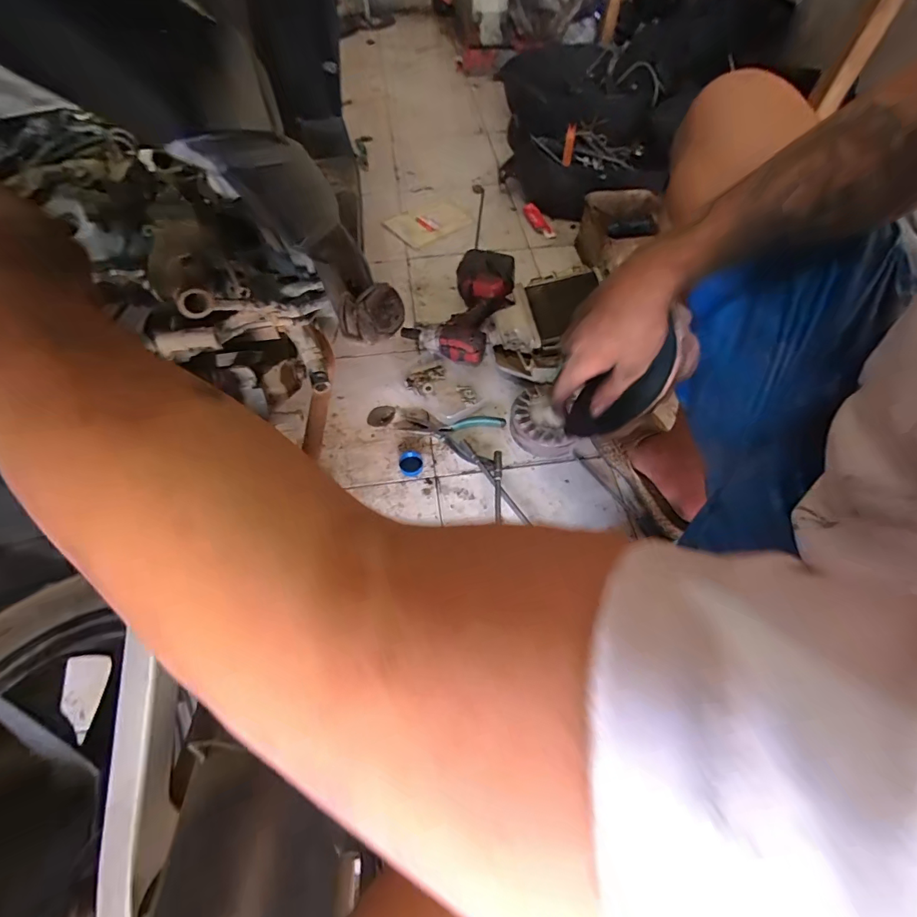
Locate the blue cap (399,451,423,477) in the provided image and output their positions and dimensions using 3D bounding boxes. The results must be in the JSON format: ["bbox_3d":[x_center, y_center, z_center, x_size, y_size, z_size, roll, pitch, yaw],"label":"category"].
[{"bbox_3d":[-0.078,0.008,0.726,0.038,0.013,0.041,0,59,0],"label":"blue cap"}]

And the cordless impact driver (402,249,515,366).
[{"bbox_3d":[0.019,-0.308,0.887,0.165,0.077,0.265,24,62,14],"label":"cordless impact driver"}]

